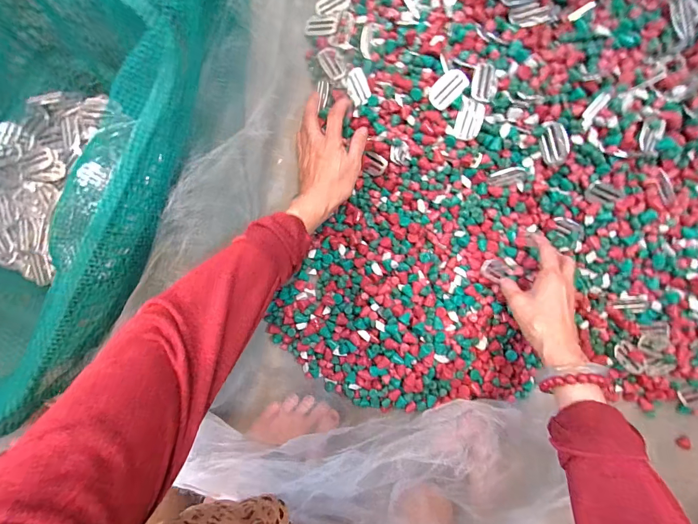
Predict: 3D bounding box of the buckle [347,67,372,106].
[{"bbox_3d":[0.013,-0.228,0.447,0.024,0.011,0.047,-18,91,2],"label":"buckle"}]

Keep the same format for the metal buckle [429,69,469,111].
[{"bbox_3d":[0.118,-0.206,0.406,0.028,0.004,0.048,43,103,-9],"label":"metal buckle"}]

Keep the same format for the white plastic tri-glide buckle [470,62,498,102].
[{"bbox_3d":[0.158,-0.209,0.397,0.028,0.005,0.045,6,91,2],"label":"white plastic tri-glide buckle"}]

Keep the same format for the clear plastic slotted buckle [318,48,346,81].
[{"bbox_3d":[-0.022,-0.261,0.447,0.024,0.005,0.044,-28,90,2],"label":"clear plastic slotted buckle"}]

